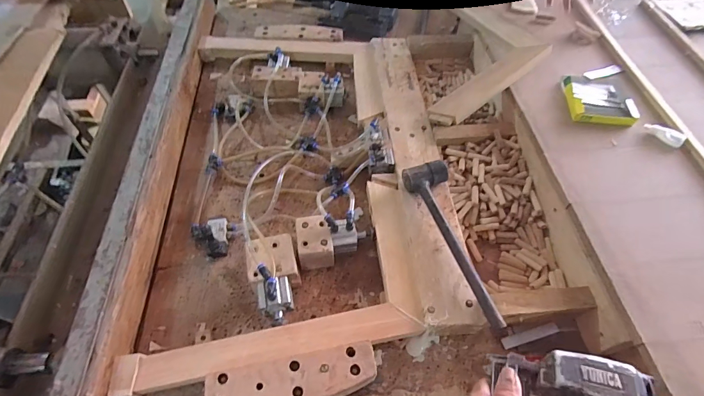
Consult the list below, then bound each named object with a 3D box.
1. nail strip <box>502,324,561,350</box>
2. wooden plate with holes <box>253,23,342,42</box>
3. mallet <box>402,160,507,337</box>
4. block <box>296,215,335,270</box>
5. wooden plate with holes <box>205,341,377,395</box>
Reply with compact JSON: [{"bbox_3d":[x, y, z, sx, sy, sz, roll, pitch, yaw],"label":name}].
[{"bbox_3d":[0.310,0.240,0.642,0.105,0.009,0.019,-13,57,-10],"label":"nail strip"},{"bbox_3d":[-0.151,-0.473,1.053,0.246,0.015,0.078,2,57,-1],"label":"wooden plate with holes"},{"bbox_3d":[0.196,0.065,0.655,0.083,0.046,0.328,-17,58,-13],"label":"mallet"},{"bbox_3d":[-0.069,0.089,0.697,0.066,0.073,0.091,-7,56,-6],"label":"block"},{"bbox_3d":[-0.085,0.270,0.537,0.242,0.019,0.064,-9,56,-8],"label":"wooden plate with holes"}]

